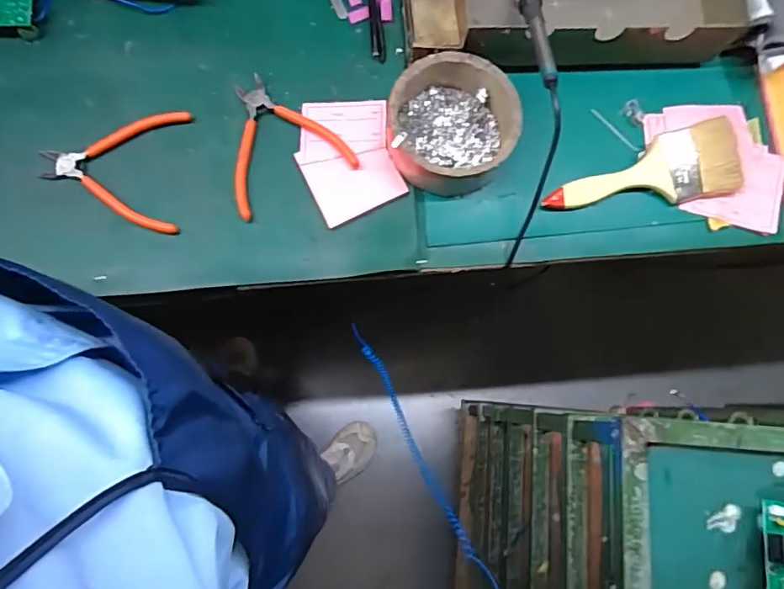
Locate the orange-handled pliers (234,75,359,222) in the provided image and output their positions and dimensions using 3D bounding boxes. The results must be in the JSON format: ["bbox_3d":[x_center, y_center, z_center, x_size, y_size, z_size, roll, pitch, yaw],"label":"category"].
[{"bbox_3d":[-0.119,-0.157,0.543,0.124,0.010,0.128,-27,81,-7],"label":"orange-handled pliers"}]

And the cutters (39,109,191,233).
[{"bbox_3d":[-0.275,-0.125,0.534,0.136,0.010,0.123,3,79,-1],"label":"cutters"}]

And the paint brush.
[{"bbox_3d":[0.249,-0.122,0.545,0.196,0.030,0.068,-10,79,-3],"label":"paint brush"}]

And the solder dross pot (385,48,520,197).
[{"bbox_3d":[0.057,-0.164,0.527,0.119,0.054,0.120,0,79,-1],"label":"solder dross pot"}]

